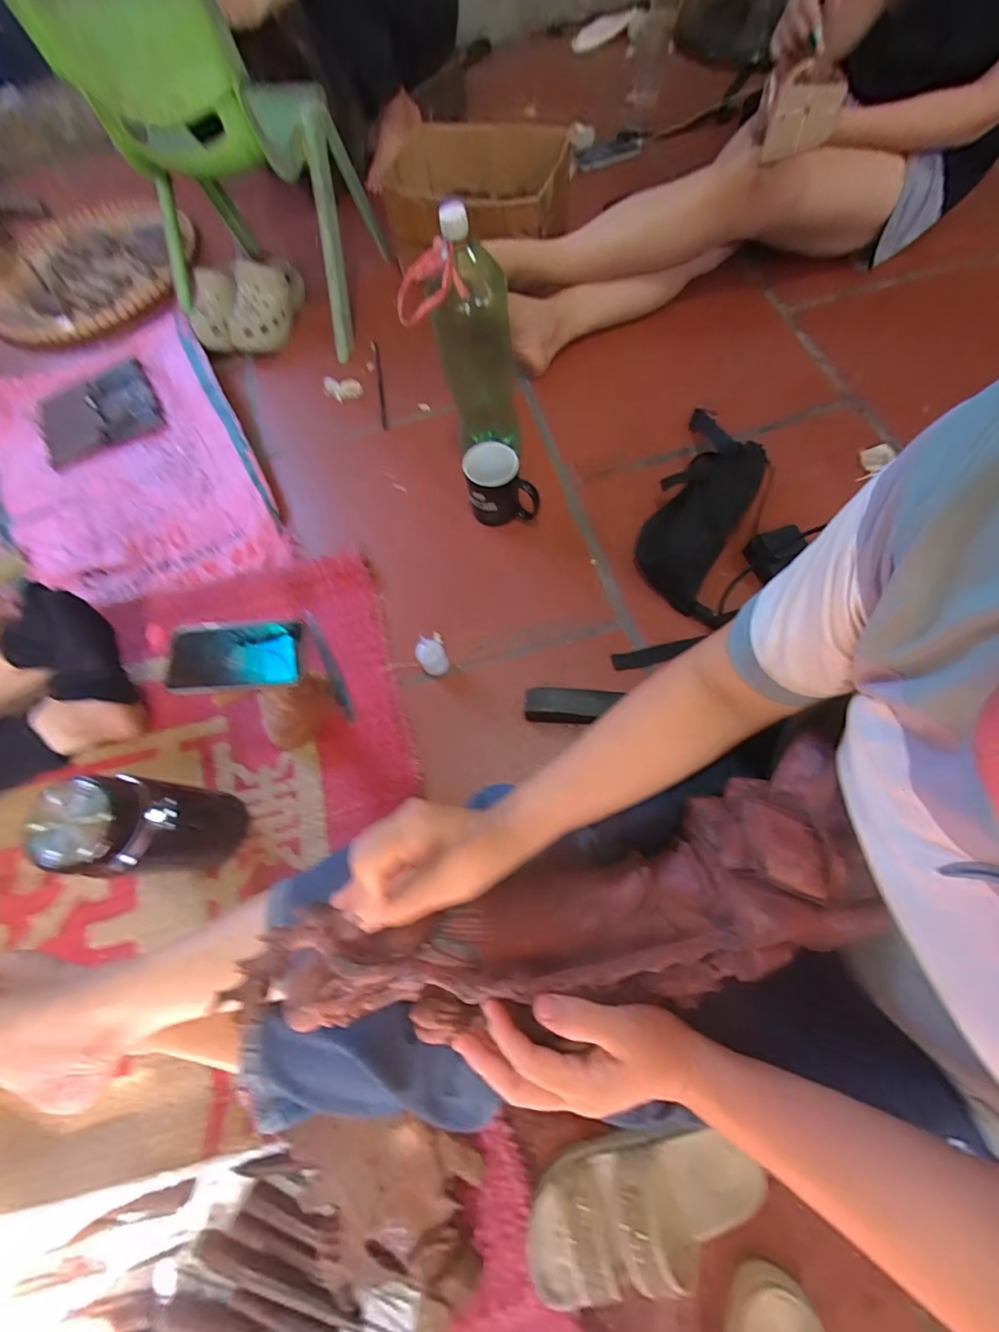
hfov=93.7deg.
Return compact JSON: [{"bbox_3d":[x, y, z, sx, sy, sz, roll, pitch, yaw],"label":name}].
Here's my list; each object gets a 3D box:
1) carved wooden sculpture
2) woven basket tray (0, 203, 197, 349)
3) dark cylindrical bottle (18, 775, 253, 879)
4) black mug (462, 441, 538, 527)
[{"bbox_3d":[0.037,0.181,0.331,0.402,0.081,0.128,-16,68,3],"label":"carved wooden sculpture"},{"bbox_3d":[-0.950,-0.919,1.099,0.548,0.053,0.495,42,75,17],"label":"woven basket tray"},{"bbox_3d":[-0.367,0.176,0.511,0.088,0.221,0.092,-1,68,2],"label":"dark cylindrical bottle"},{"bbox_3d":[0.003,-0.278,0.731,0.104,0.107,0.075,-10,68,-2],"label":"black mug"}]

